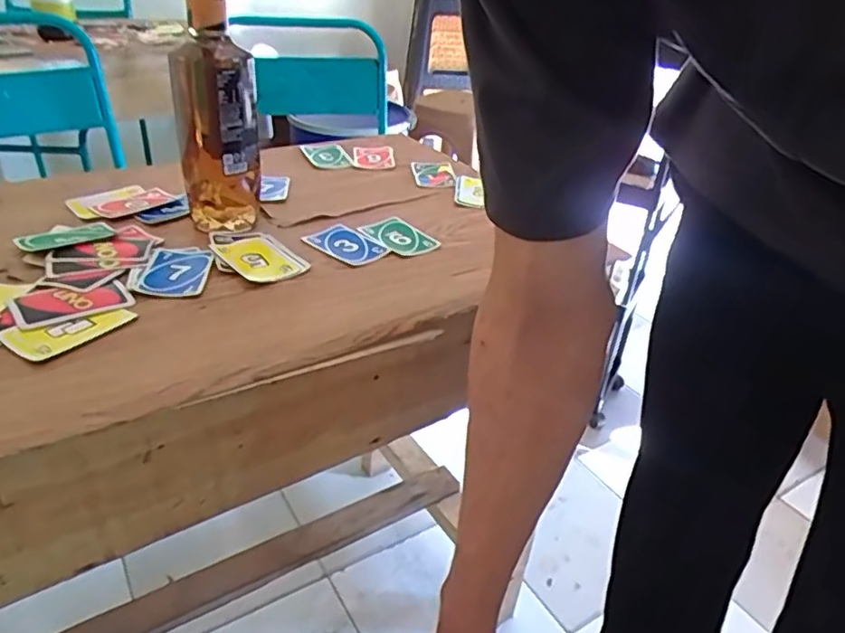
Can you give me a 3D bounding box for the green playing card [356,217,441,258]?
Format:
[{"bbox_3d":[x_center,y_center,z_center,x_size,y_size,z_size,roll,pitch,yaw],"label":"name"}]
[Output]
[{"bbox_3d":[-0.026,-0.089,0.682,0.053,0.005,0.082,-21,38,-34],"label":"green playing card"}]

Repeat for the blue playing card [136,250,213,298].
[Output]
[{"bbox_3d":[-0.227,-0.043,0.581,0.055,0.006,0.089,4,32,-12],"label":"blue playing card"}]

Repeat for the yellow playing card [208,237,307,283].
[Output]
[{"bbox_3d":[-0.162,-0.057,0.615,0.060,0.005,0.088,-22,45,-35],"label":"yellow playing card"}]

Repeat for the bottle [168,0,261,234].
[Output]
[{"bbox_3d":[-0.204,-0.220,0.612,0.079,0.280,0.066,-7,32,-16],"label":"bottle"}]

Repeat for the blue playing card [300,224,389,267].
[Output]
[{"bbox_3d":[-0.080,-0.076,0.661,0.087,0.004,0.057,31,43,33],"label":"blue playing card"}]

